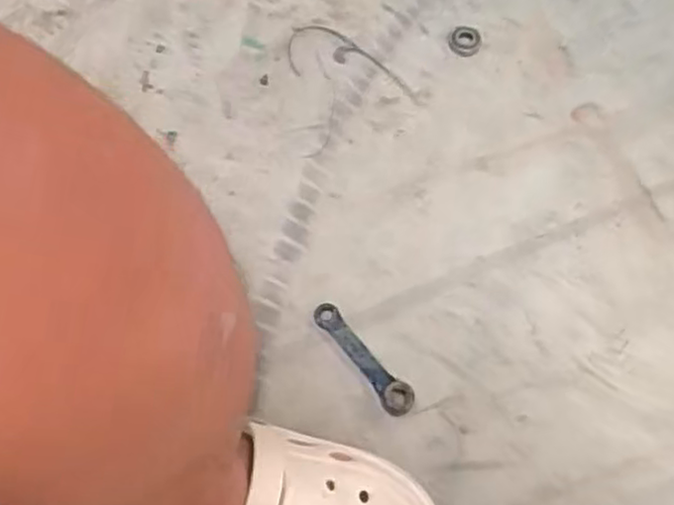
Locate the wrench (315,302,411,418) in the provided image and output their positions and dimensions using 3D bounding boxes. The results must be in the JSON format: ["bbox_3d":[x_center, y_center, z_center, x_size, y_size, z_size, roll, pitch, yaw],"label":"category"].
[{"bbox_3d":[0.022,0.098,0.660,0.027,0.015,0.124,-38,72,-14],"label":"wrench"}]

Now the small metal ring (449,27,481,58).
[{"bbox_3d":[0.142,-0.232,0.794,0.033,0.011,0.034,0,67,0],"label":"small metal ring"}]

